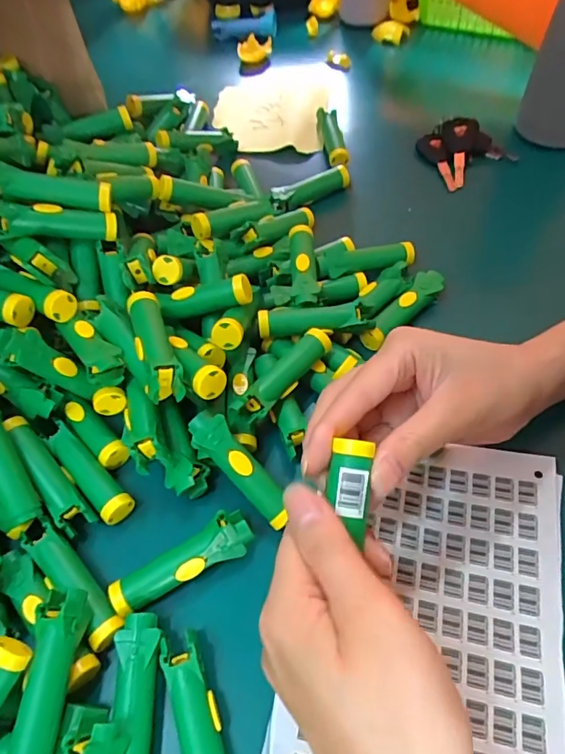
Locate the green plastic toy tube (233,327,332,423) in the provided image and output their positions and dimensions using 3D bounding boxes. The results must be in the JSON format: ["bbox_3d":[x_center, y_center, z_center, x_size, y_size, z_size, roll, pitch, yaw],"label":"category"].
[{"bbox_3d":[0.002,-0.001,0.320,0.019,0.023,0.078,33,65,22],"label":"green plastic toy tube"}]

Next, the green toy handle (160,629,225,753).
[{"bbox_3d":[-0.040,0.167,0.236,0.020,0.021,0.078,-19,58,-8],"label":"green toy handle"}]

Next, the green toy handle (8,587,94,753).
[{"bbox_3d":[-0.111,0.144,0.234,0.024,0.022,0.078,2,57,5],"label":"green toy handle"}]

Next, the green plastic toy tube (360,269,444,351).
[{"bbox_3d":[0.091,-0.050,0.370,0.021,0.019,0.080,38,67,24],"label":"green plastic toy tube"}]

